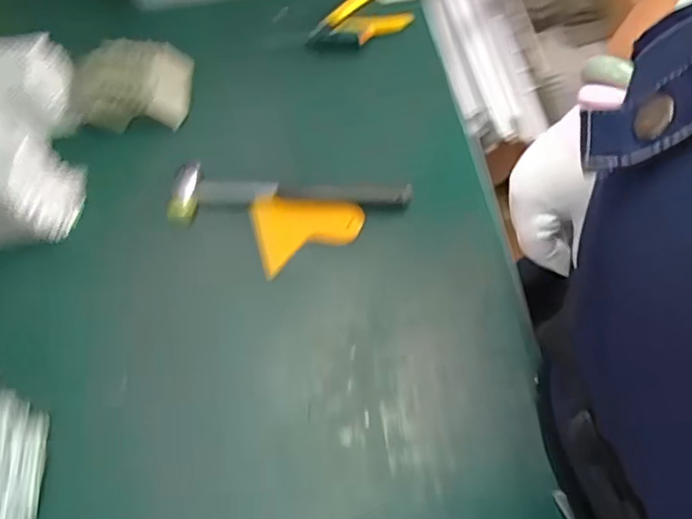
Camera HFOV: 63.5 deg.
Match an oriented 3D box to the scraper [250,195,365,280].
[{"bbox_3d":[-0.037,-0.036,0.557,0.107,0.018,0.074,-15,63,-5],"label":"scraper"}]

